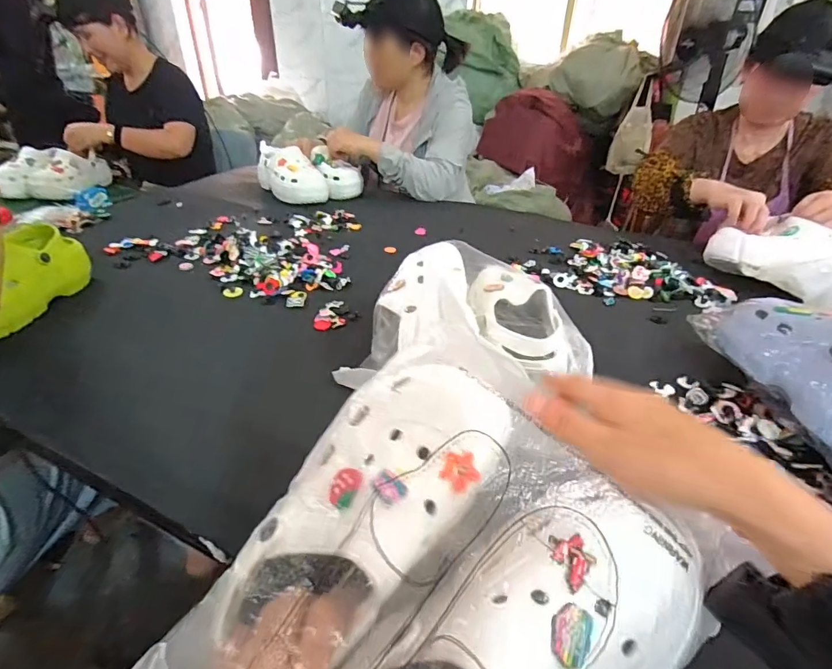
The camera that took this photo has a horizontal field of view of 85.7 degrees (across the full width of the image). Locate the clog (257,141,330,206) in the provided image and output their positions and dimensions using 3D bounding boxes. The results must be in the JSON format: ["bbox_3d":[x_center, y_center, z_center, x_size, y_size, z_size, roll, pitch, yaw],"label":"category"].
[{"bbox_3d":[-0.336,-0.422,1.174,0.106,0.108,0.244,-22,41,-32],"label":"clog"}]

